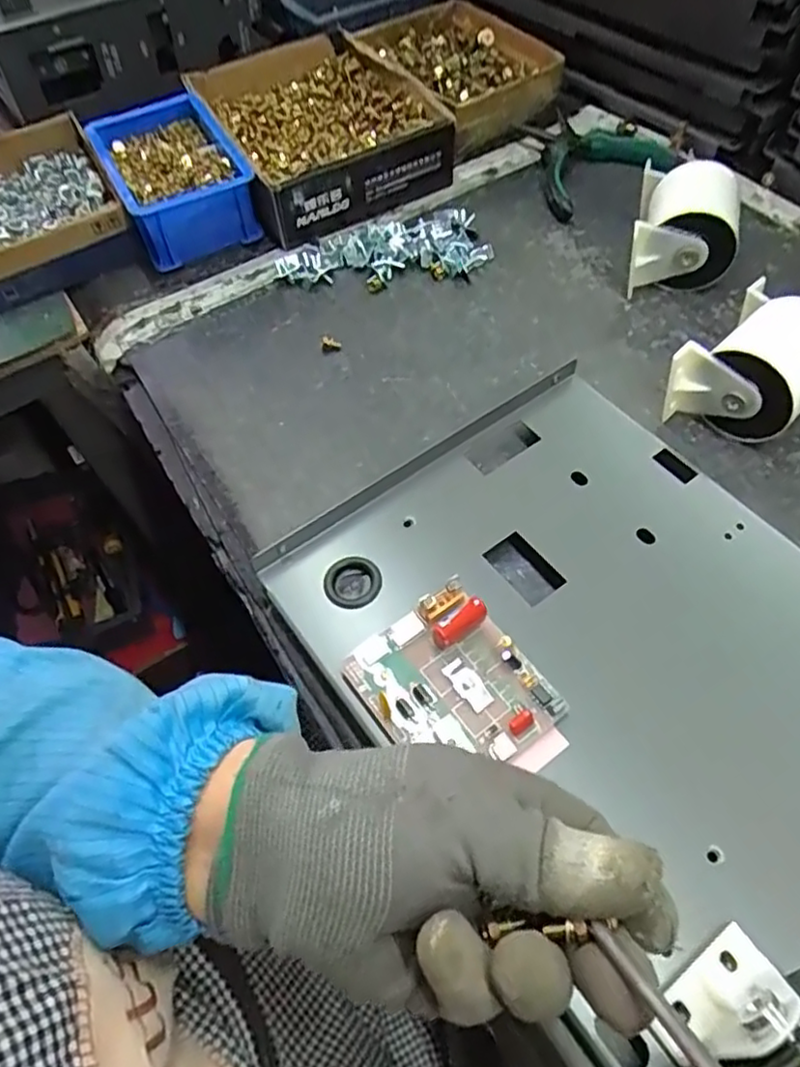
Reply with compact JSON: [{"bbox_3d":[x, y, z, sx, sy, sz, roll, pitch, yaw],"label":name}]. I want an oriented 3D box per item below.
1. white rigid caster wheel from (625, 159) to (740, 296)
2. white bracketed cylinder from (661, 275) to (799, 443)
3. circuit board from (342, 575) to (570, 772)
[{"bbox_3d":[0.203,-0.218,0.468,0.070,0.059,0.091,14,60,12],"label":"white rigid caster wheel"},{"bbox_3d":[0.216,-0.097,0.398,0.071,0.052,0.087,38,68,24],"label":"white bracketed cylinder"},{"bbox_3d":[0.026,0.072,0.299,0.070,0.025,0.090,-36,62,-16],"label":"circuit board"}]

